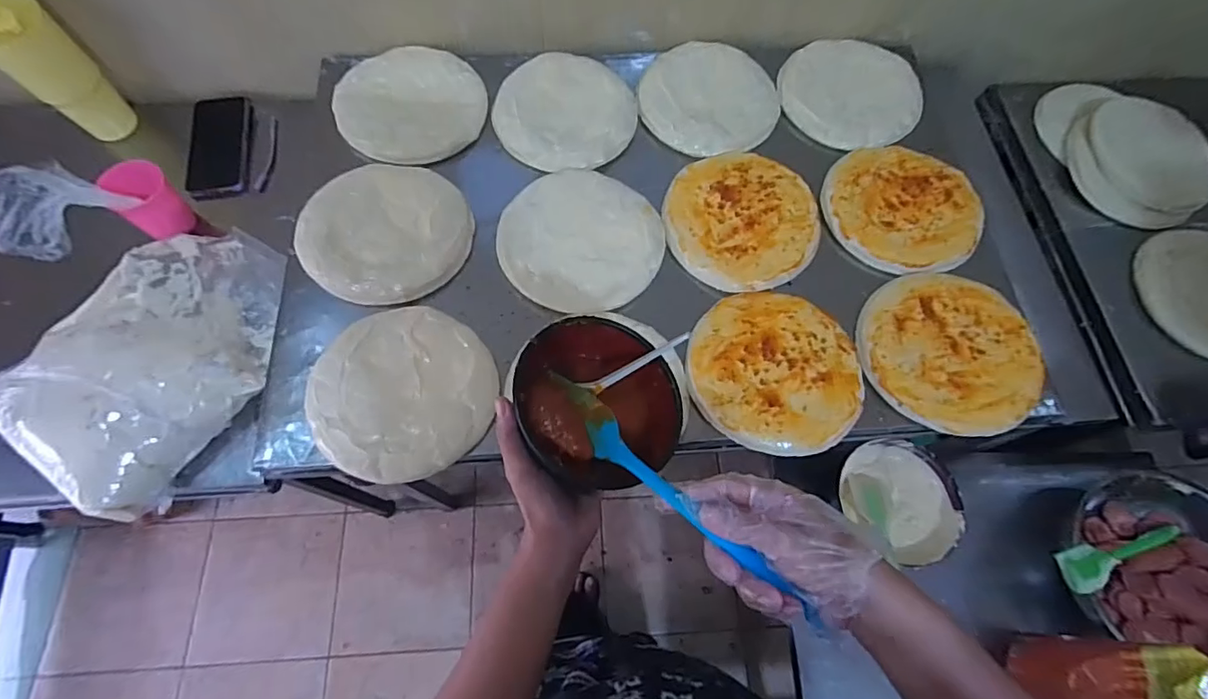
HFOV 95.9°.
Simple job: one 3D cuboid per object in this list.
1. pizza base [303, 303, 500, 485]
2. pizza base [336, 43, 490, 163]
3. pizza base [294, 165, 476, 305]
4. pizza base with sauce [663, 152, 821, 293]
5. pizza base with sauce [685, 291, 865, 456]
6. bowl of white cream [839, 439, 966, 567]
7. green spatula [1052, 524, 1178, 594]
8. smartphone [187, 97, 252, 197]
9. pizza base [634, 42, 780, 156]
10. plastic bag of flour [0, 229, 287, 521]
[{"bbox_3d":[-0.218,0.043,0.593,0.188,0.012,0.194,-32,72,-15],"label":"pizza base"},{"bbox_3d":[-0.266,-0.343,0.753,0.195,0.013,0.194,1,67,-3],"label":"pizza base"},{"bbox_3d":[-0.268,-0.152,0.667,0.193,0.020,0.192,1,67,-3],"label":"pizza base"},{"bbox_3d":[0.178,-0.172,0.710,0.191,0.020,0.199,1,67,-3],"label":"pizza base with sauce"},{"bbox_3d":[0.194,0.020,0.623,0.188,0.019,0.192,4,67,-1],"label":"pizza base with sauce"},{"bbox_3d":[0.405,0.203,0.745,0.133,0.067,0.144,1,67,-3],"label":"bowl of white cream"},{"bbox_3d":[0.705,0.274,0.739,0.260,0.032,0.049,-4,66,-23],"label":"green spatula"},{"bbox_3d":[-0.574,-0.304,0.816,0.083,0.006,0.173,-6,73,-12],"label":"smartphone"},{"bbox_3d":[0.152,-0.362,0.778,0.195,0.015,0.182,1,67,-3],"label":"pizza base"},{"bbox_3d":[-0.523,-0.004,0.644,0.231,0.074,0.328,29,68,9],"label":"plastic bag of flour"}]

